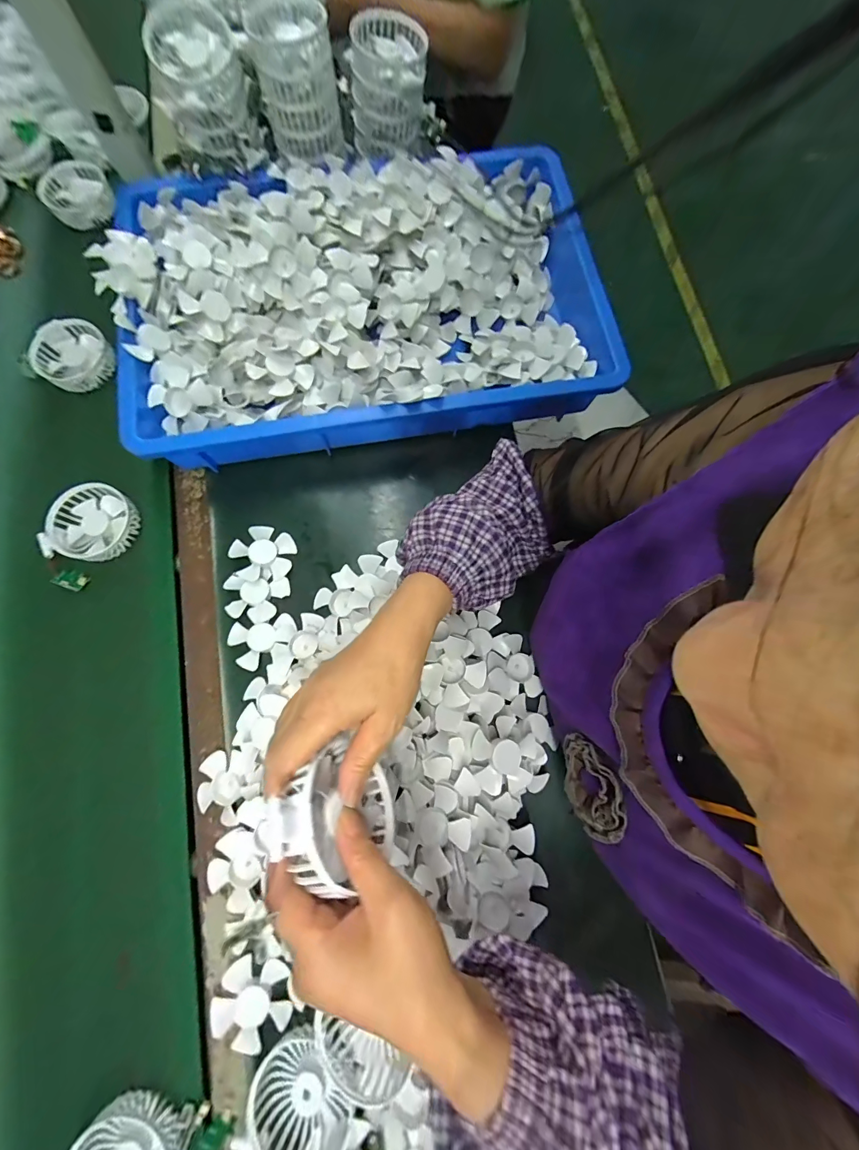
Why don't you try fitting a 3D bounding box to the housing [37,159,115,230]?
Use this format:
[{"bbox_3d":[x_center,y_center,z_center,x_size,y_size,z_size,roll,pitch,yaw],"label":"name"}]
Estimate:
[{"bbox_3d":[-0.520,-0.563,0.586,0.095,0.025,0.097,0,77,1],"label":"housing"}]

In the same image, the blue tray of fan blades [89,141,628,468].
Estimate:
[{"bbox_3d":[-0.078,-0.342,0.495,0.558,0.092,0.368,-10,77,-2],"label":"blue tray of fan blades"}]

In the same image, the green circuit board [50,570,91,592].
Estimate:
[{"bbox_3d":[-0.415,0.005,0.460,0.030,0.004,0.022,28,83,-21],"label":"green circuit board"}]

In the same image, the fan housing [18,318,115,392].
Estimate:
[{"bbox_3d":[-0.466,-0.286,0.519,0.118,0.030,0.088,24,79,6],"label":"fan housing"}]

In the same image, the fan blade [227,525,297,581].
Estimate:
[{"bbox_3d":[-0.195,-0.025,0.463,0.068,0.013,0.066,0,77,1],"label":"fan blade"}]

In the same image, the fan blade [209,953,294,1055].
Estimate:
[{"bbox_3d":[-0.163,0.399,0.364,0.068,0.015,0.067,16,78,4],"label":"fan blade"}]

